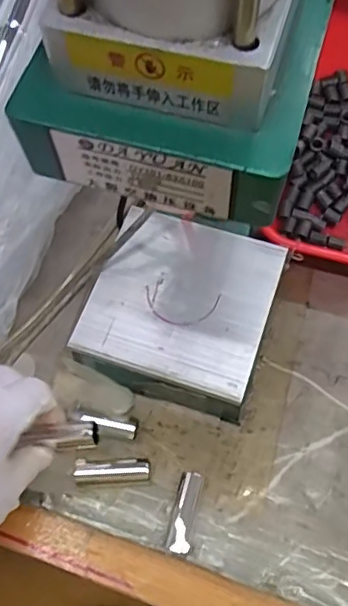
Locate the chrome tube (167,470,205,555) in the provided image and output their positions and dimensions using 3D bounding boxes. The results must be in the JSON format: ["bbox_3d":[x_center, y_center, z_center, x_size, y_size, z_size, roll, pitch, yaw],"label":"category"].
[{"bbox_3d":[0.008,0.137,0.376,0.015,0.016,0.050,13,66,7],"label":"chrome tube"}]

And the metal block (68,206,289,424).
[{"bbox_3d":[0.007,0.006,0.417,0.119,0.055,0.122,17,67,9],"label":"metal block"}]

